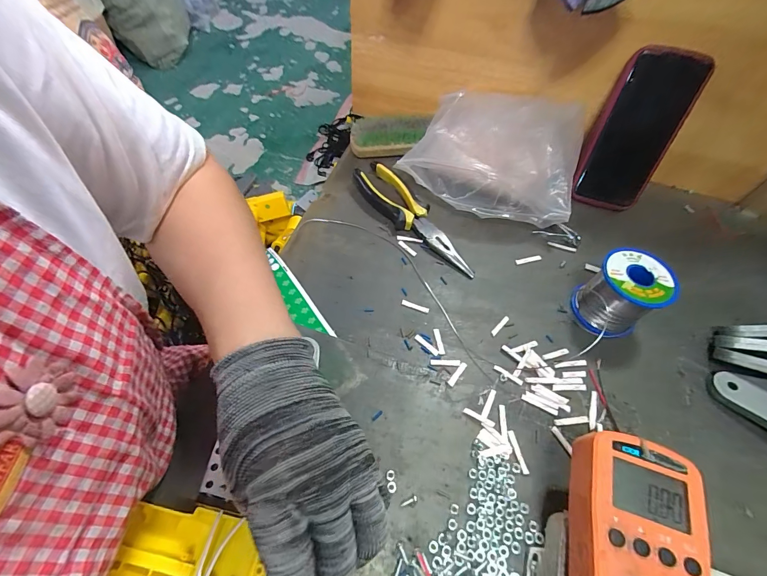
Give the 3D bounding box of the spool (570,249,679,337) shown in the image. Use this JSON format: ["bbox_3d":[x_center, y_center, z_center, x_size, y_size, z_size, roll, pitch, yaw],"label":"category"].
[{"bbox_3d":[0.236,0.006,0.349,0.067,0.061,0.061,2,56,-3],"label":"spool"}]

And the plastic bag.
[{"bbox_3d":[0.137,-0.167,0.444,0.203,0.089,0.142,18,57,8],"label":"plastic bag"}]

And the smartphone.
[{"bbox_3d":[0.303,-0.186,0.428,0.085,0.174,0.017,24,31,18],"label":"smartphone"}]

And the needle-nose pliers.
[{"bbox_3d":[0.036,-0.086,0.419,0.044,0.025,0.193,-34,65,-23],"label":"needle-nose pliers"}]

